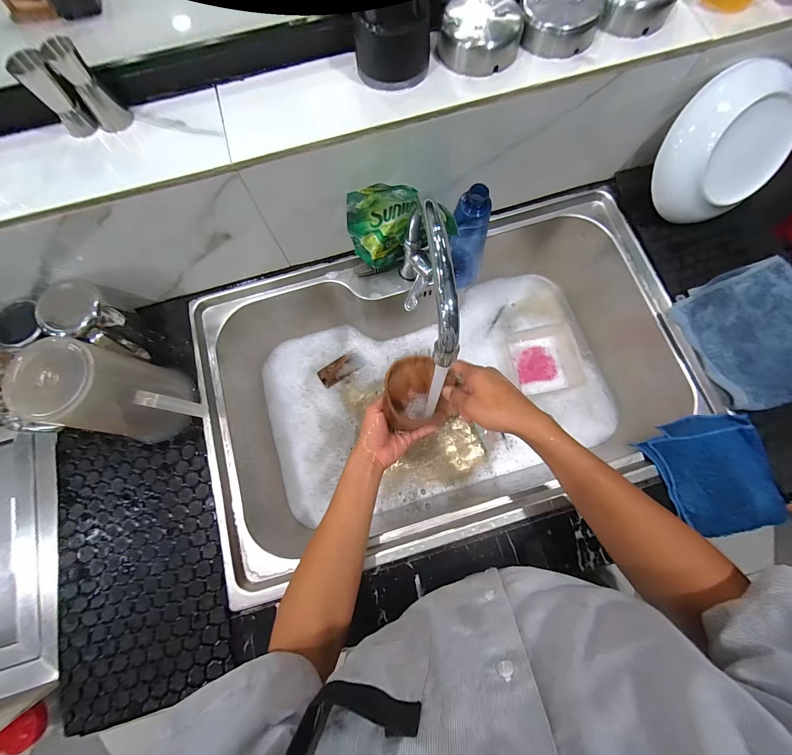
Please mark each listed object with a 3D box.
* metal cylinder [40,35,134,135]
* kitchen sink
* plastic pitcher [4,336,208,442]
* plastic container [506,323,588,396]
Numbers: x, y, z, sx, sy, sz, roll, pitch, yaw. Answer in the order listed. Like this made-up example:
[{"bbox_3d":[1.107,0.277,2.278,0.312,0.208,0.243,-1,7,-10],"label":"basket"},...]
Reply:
[{"bbox_3d":[-0.342,-0.324,0.375,0.034,0.079,0.031,-42,79,-9],"label":"metal cylinder"},{"bbox_3d":[0.079,0.002,0.636,0.765,0.216,0.490,-19,76,-3],"label":"kitchen sink"},{"bbox_3d":[-0.369,0.031,0.449,0.121,0.177,0.104,-38,78,-8],"label":"plastic pitcher"},{"bbox_3d":[0.316,-0.042,0.708,0.126,0.048,0.140,-7,76,0],"label":"plastic container"}]

